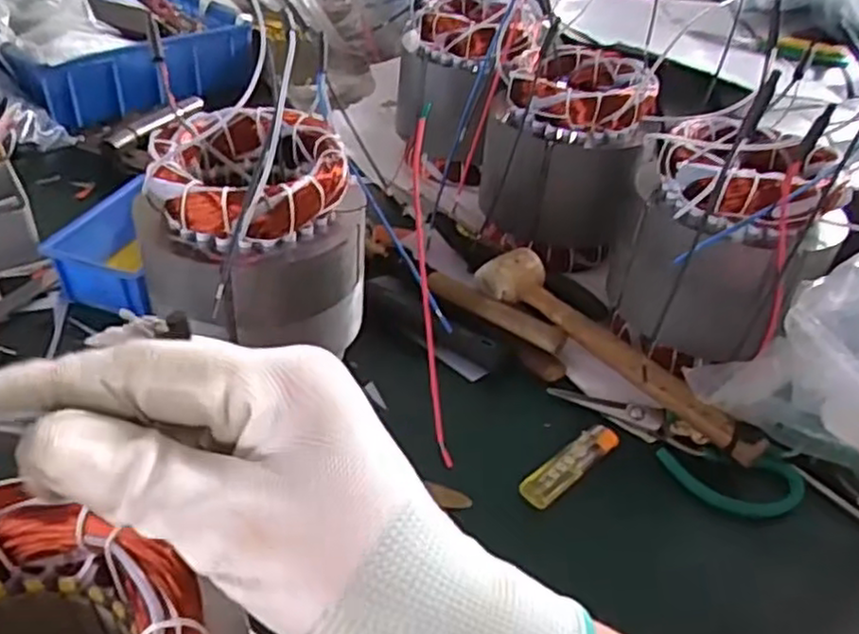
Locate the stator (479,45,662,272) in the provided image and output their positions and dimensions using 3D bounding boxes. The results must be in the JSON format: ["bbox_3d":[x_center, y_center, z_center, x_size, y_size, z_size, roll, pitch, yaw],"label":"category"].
[{"bbox_3d":[0.132,-0.164,0.708,0.146,0.152,0.145,5,39,-2],"label":"stator"}]

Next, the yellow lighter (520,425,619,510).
[{"bbox_3d":[0.102,0.103,0.520,0.091,0.011,0.025,-28,50,-34],"label":"yellow lighter"}]

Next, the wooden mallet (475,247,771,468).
[{"bbox_3d":[0.144,0.029,0.585,0.058,0.039,0.268,-24,48,-32],"label":"wooden mallet"}]

